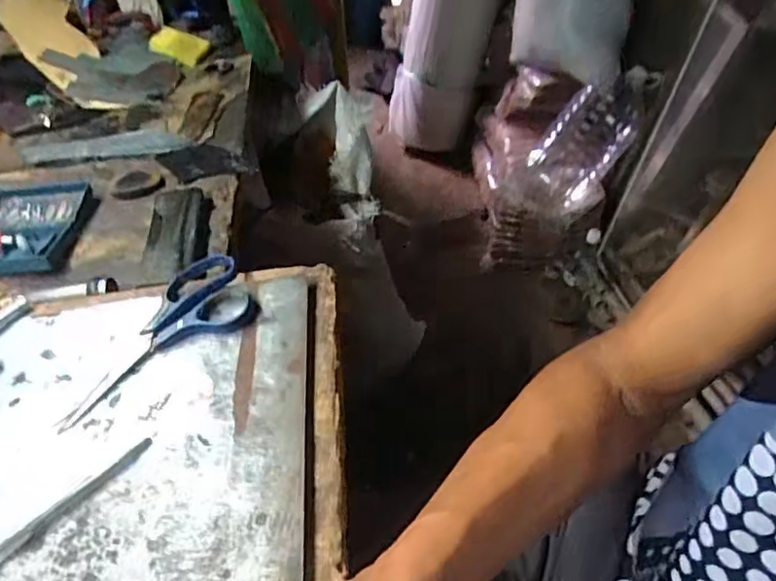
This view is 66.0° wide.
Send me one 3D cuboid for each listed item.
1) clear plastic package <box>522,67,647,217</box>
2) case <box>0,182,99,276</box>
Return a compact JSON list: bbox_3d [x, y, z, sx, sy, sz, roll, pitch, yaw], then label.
[{"bbox_3d":[0.536,-0.386,1.583,0.222,0.424,0.060,34,18,-14],"label":"clear plastic package"},{"bbox_3d":[-0.407,-0.066,0.633,0.164,0.023,0.137,-3,46,-2],"label":"case"}]

